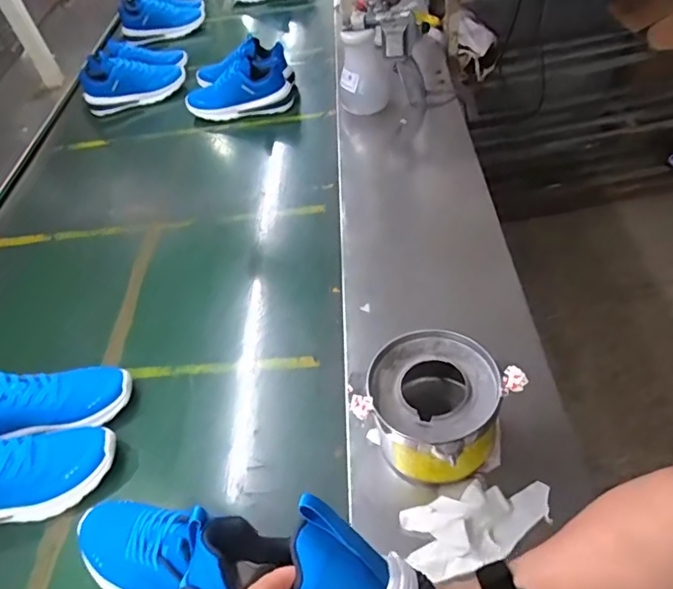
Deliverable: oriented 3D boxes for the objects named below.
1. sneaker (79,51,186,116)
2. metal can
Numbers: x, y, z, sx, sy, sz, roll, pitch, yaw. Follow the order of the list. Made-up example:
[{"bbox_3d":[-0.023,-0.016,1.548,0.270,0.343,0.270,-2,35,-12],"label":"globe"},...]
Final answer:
[{"bbox_3d":[-0.535,-0.562,1.359,0.264,0.116,0.093,-22,51,-7],"label":"sneaker"},{"bbox_3d":[0.109,0.127,0.599,0.141,0.115,0.134,-5,51,6],"label":"metal can"}]

